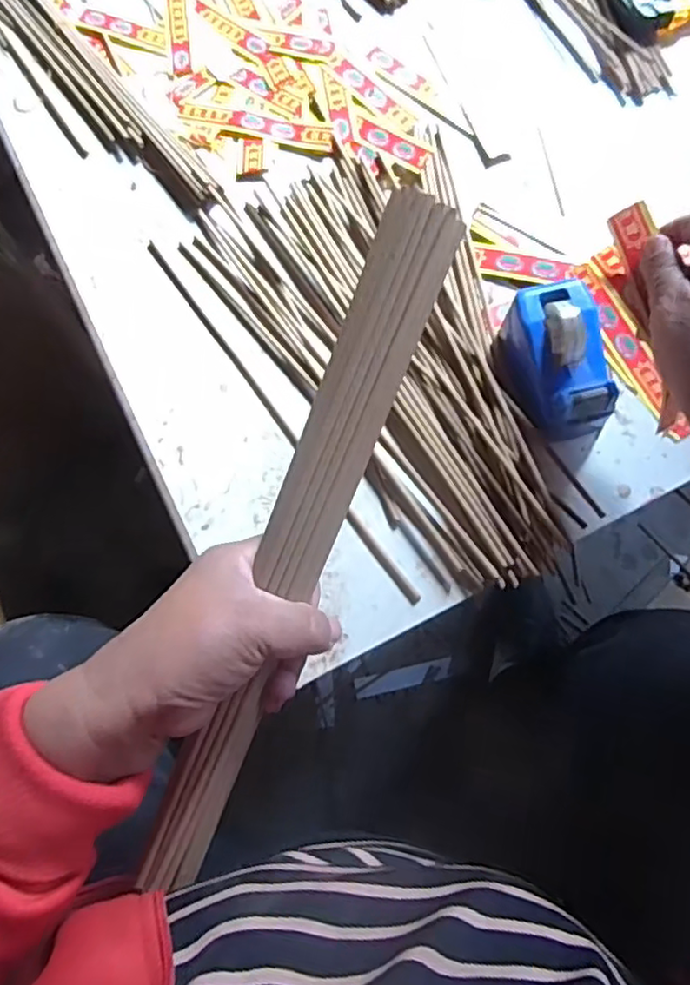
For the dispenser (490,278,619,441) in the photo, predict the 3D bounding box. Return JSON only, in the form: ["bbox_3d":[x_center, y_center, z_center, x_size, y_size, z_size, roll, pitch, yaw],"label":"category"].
[{"bbox_3d":[0.146,-0.092,0.457,0.064,0.057,0.101,-13,75,-2],"label":"dispenser"}]

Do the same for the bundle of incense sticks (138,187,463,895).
[{"bbox_3d":[-0.027,0.037,0.300,0.031,0.017,0.339,23,101,7],"label":"bundle of incense sticks"}]

